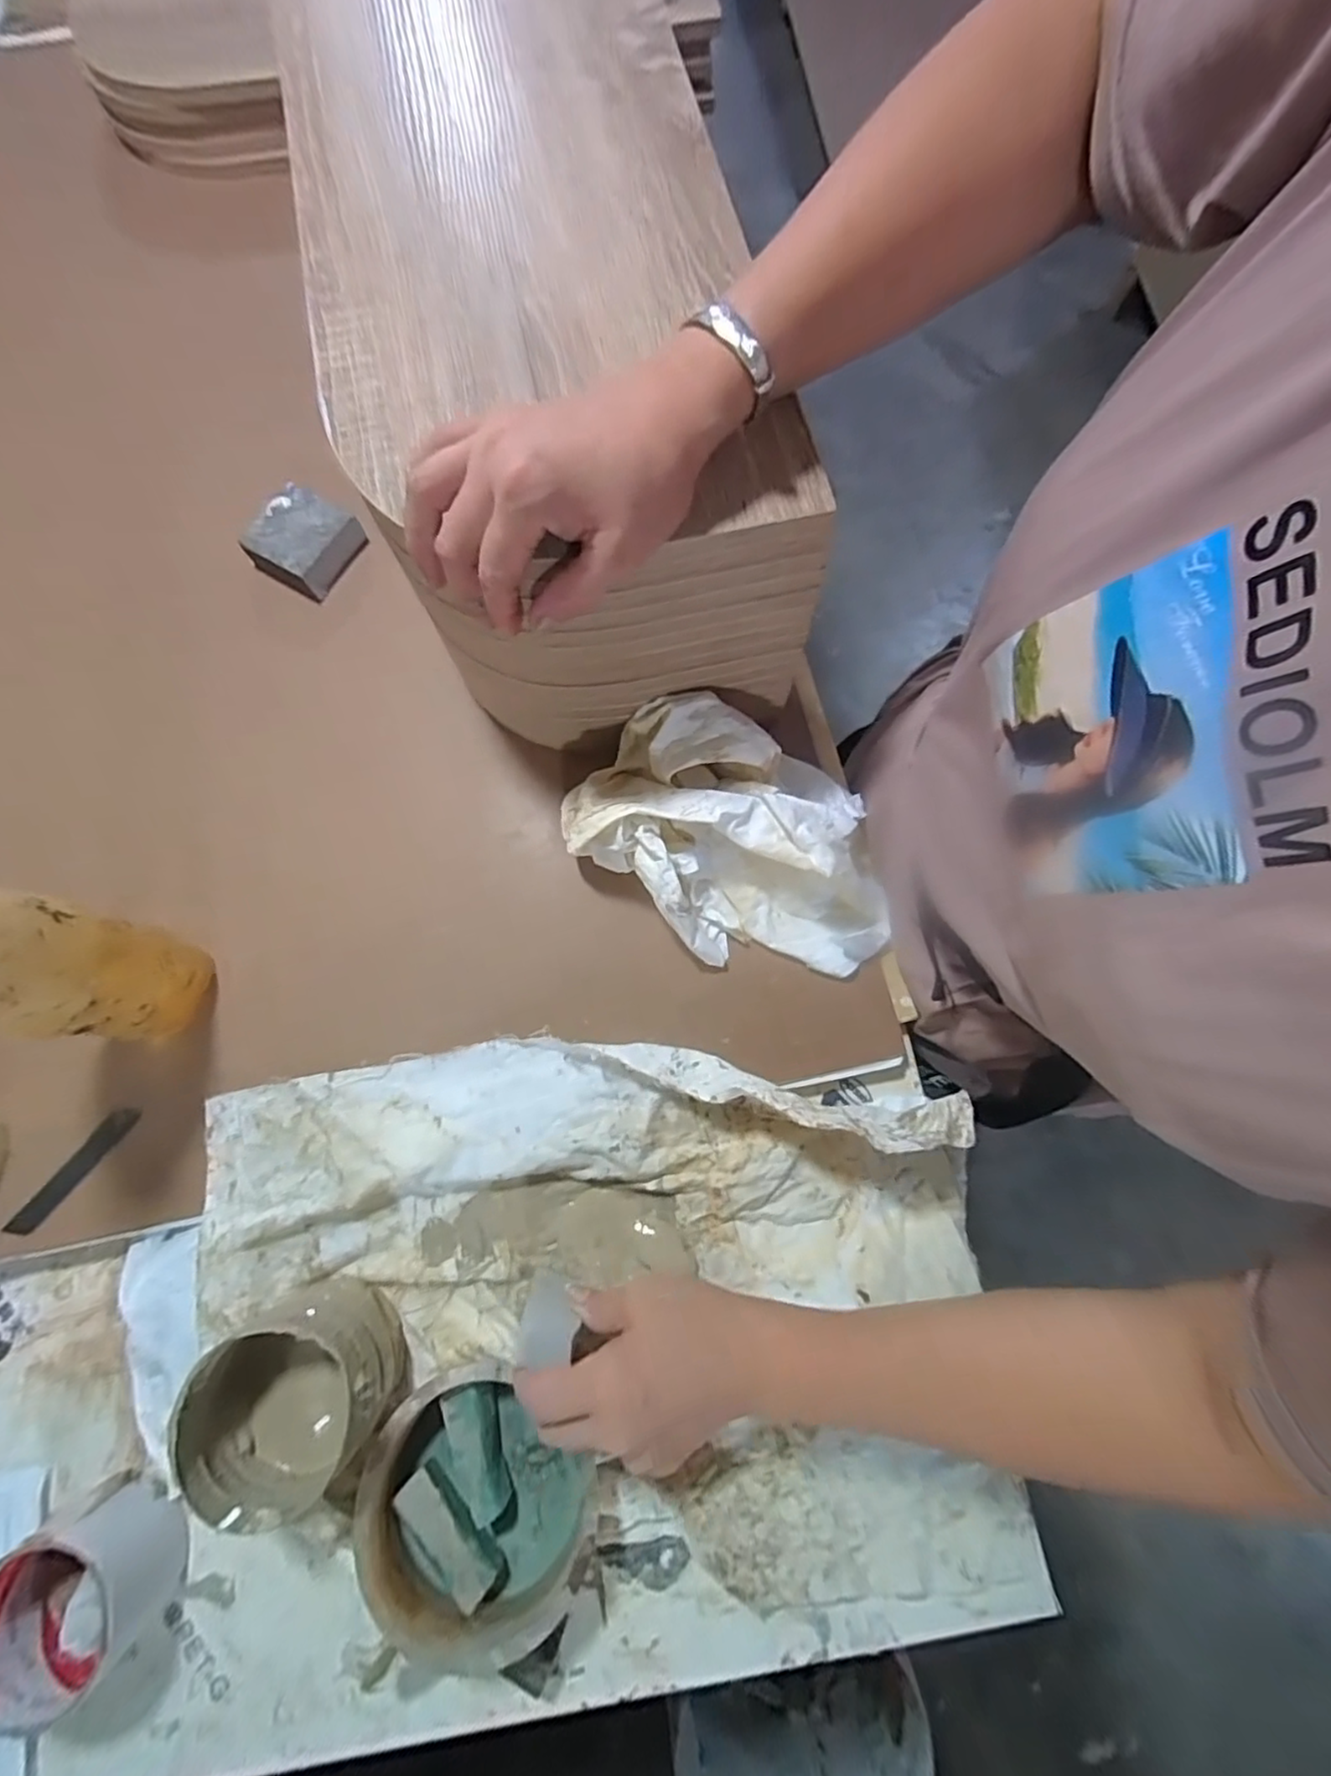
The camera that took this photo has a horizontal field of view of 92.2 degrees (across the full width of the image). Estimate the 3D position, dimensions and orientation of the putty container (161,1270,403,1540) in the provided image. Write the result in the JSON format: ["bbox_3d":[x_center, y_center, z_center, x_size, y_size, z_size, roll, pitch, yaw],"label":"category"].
[{"bbox_3d":[-0.200,0.274,0.350,0.085,0.076,0.085,0,76,2],"label":"putty container"}]

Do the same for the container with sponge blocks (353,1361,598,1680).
[{"bbox_3d":[-0.104,0.340,0.357,0.117,0.042,0.124,-39,78,-8],"label":"container with sponge blocks"}]

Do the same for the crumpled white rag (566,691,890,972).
[{"bbox_3d":[0.052,-0.032,0.420,0.215,0.079,0.148,36,80,10],"label":"crumpled white rag"}]

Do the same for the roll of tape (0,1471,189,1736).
[{"bbox_3d":[-0.320,0.385,0.346,0.089,0.047,0.078,-37,78,-7],"label":"roll of tape"}]

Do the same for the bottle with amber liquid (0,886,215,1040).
[{"bbox_3d":[-0.324,0.038,0.340,0.056,0.214,0.067,-38,80,-8],"label":"bottle with amber liquid"}]

